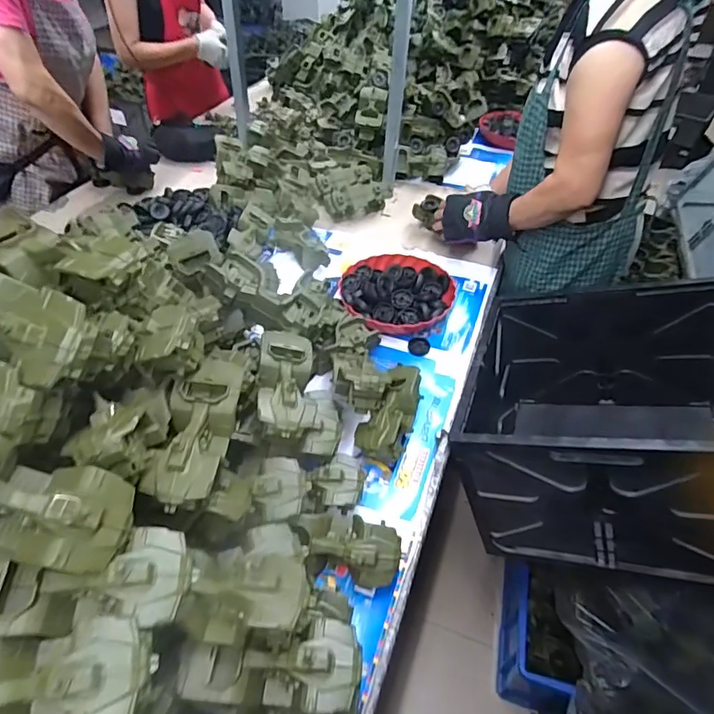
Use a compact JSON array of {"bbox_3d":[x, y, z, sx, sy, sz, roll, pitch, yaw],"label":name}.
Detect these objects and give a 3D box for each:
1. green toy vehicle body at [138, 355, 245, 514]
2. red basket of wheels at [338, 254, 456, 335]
[{"bbox_3d":[-0.181,0.082,0.553,0.074,0.055,0.181,5,46,3],"label":"green toy vehicle body"},{"bbox_3d":[0.085,-0.137,1.049,0.242,0.053,0.256,1,46,-2],"label":"red basket of wheels"}]

